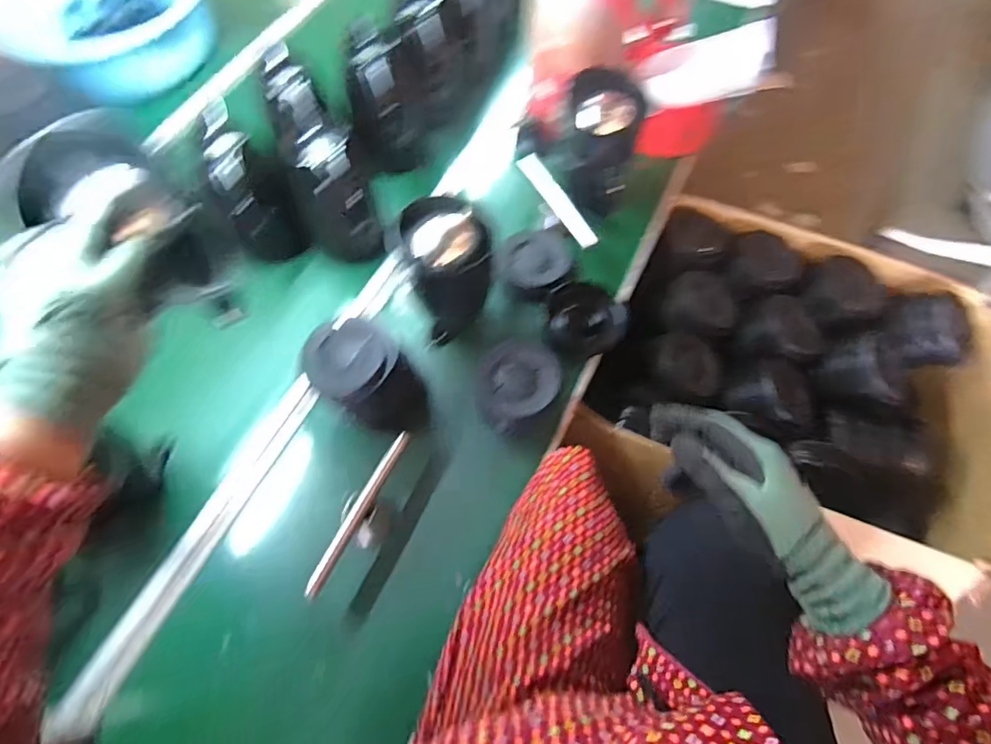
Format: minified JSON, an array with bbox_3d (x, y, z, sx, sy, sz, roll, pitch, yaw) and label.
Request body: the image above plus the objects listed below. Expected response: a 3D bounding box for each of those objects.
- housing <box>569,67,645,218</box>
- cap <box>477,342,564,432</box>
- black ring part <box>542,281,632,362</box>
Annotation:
[{"bbox_3d":[0.159,-0.344,0.796,0.115,0.206,0.084,-1,25,0],"label":"housing"},{"bbox_3d":[0.032,0.015,0.706,0.106,0.045,0.101,0,64,0],"label":"cap"},{"bbox_3d":[0.138,-0.075,0.773,0.119,0.028,0.122,8,65,4],"label":"black ring part"}]

